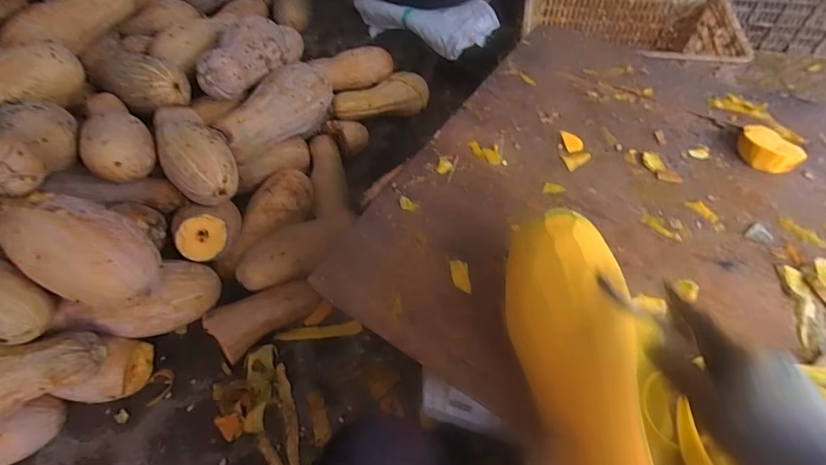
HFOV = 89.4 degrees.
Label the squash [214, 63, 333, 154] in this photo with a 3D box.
[{"bbox_3d":[-0.322,-0.289,1.012,0.121,0.135,0.307,28,60,21],"label":"squash"}]

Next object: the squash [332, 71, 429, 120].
[{"bbox_3d":[-0.080,-0.379,1.188,0.324,0.097,0.088,-24,55,-34],"label":"squash"}]

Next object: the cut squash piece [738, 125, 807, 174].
[{"bbox_3d":[0.547,-0.131,0.641,0.074,0.029,0.084,-23,57,-12],"label":"cut squash piece"}]

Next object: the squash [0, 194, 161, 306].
[{"bbox_3d":[-0.537,0.027,0.682,0.224,0.121,0.147,19,57,16],"label":"squash"}]

